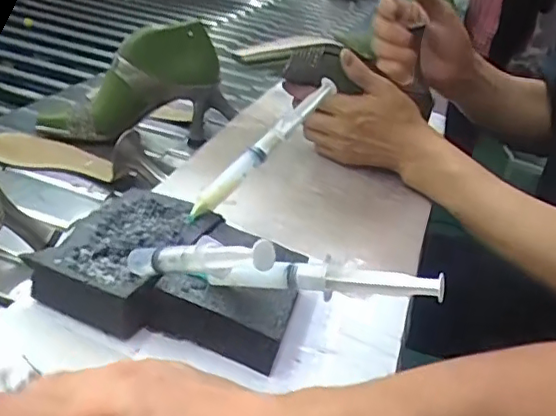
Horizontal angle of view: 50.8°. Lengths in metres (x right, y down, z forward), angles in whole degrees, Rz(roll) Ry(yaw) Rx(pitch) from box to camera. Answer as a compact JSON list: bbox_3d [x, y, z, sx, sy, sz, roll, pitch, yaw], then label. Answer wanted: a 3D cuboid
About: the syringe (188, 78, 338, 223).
[{"bbox_3d":[-0.013,-0.047,0.464,0.154,0.015,0.019,-45,43,-8],"label":"syringe"}]

